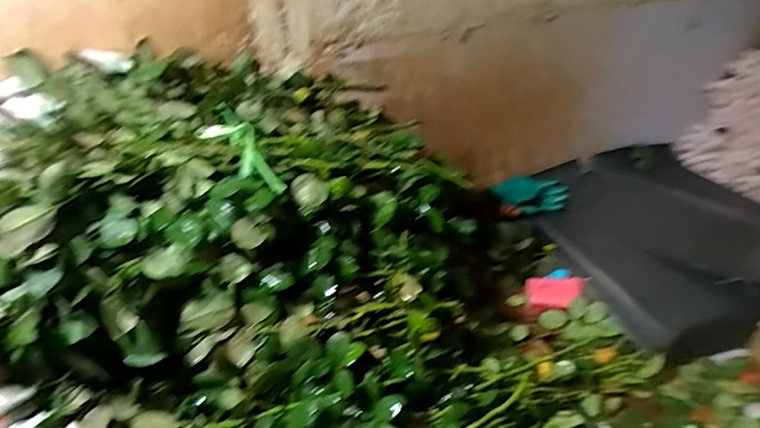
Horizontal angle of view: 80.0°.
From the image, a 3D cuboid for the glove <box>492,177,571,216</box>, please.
[{"bbox_3d":[0.401,-0.055,1.188,0.172,0.056,0.108,17,39,28],"label":"glove"}]

